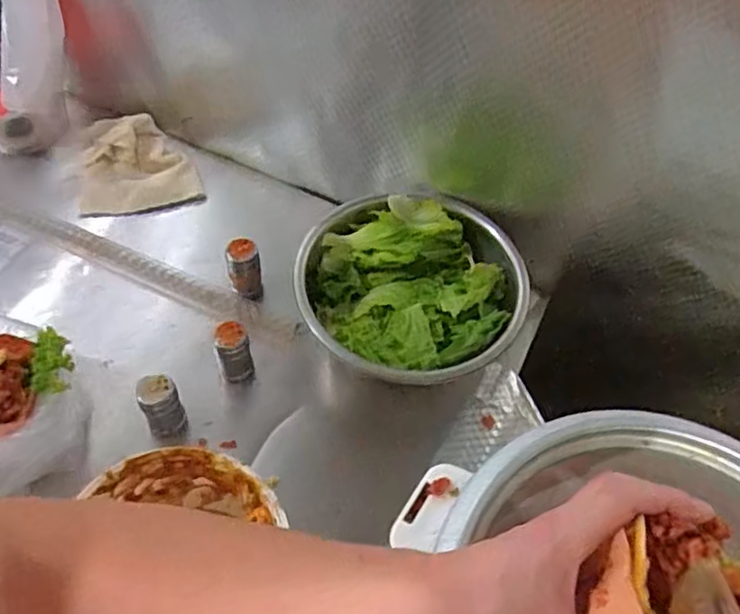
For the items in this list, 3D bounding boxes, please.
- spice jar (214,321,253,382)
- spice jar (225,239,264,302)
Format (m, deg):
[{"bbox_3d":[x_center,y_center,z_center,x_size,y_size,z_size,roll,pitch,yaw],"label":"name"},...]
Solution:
[{"bbox_3d":[-0.157,0.054,0.762,0.035,0.084,0.037,2,55,-3],"label":"spice jar"},{"bbox_3d":[-0.159,-0.044,0.834,0.039,0.084,0.037,2,55,-3],"label":"spice jar"}]

